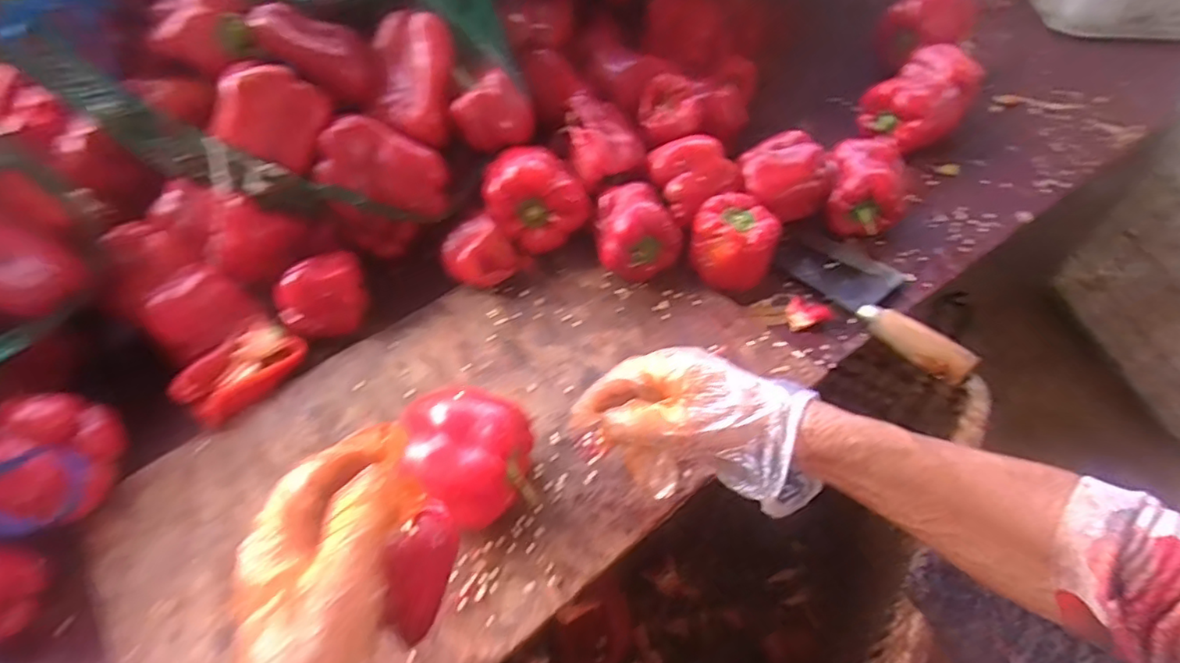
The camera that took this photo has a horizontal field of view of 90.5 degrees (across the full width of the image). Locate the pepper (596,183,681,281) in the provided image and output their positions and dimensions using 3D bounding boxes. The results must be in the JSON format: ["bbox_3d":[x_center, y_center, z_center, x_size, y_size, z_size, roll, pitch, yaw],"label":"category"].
[{"bbox_3d":[0.047,-0.093,0.568,0.079,0.072,0.078,0,54,2],"label":"pepper"}]

